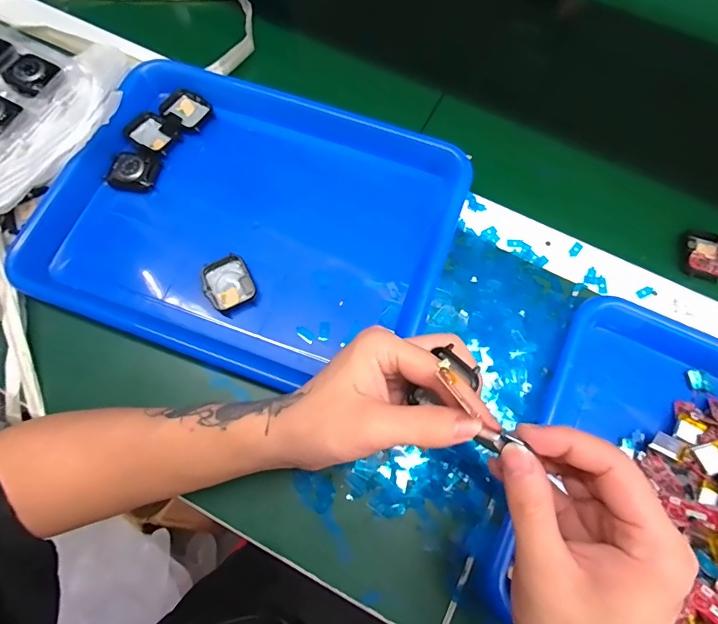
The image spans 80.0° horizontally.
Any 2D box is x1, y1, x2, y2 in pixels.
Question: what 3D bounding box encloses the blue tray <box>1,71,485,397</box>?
[{"bbox_3d":[-0.091,-0.080,0.370,0.323,0.033,0.247,20,73,6],"label":"blue tray"}]

